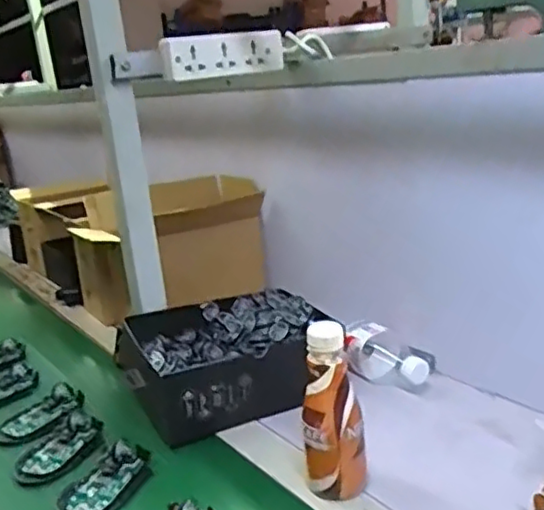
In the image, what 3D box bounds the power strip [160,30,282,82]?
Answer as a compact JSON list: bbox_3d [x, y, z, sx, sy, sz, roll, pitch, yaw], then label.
[{"bbox_3d":[-0.060,-0.256,0.839,0.172,0.054,0.031,-15,18,-29],"label":"power strip"}]

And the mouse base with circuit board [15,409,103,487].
[{"bbox_3d":[-0.245,0.215,0.744,0.063,0.027,0.108,2,18,25],"label":"mouse base with circuit board"}]

